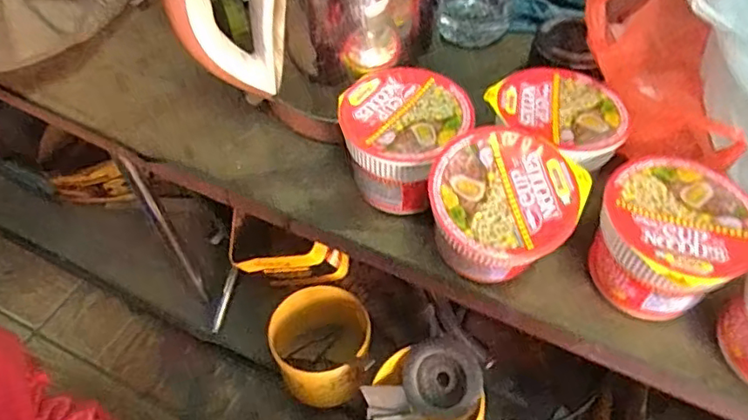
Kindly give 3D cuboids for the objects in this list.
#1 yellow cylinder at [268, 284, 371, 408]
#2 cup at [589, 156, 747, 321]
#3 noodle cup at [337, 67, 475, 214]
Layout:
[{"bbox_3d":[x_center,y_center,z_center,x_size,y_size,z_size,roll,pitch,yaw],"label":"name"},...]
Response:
[{"bbox_3d":[-0.059,0.153,0.677,0.113,0.070,0.118,-11,55,-11],"label":"yellow cylinder"},{"bbox_3d":[0.187,0.025,0.393,0.089,0.078,0.088,1,53,-2],"label":"cup"},{"bbox_3d":[0.021,-0.044,0.447,0.090,0.083,0.088,1,53,-2],"label":"noodle cup"}]

